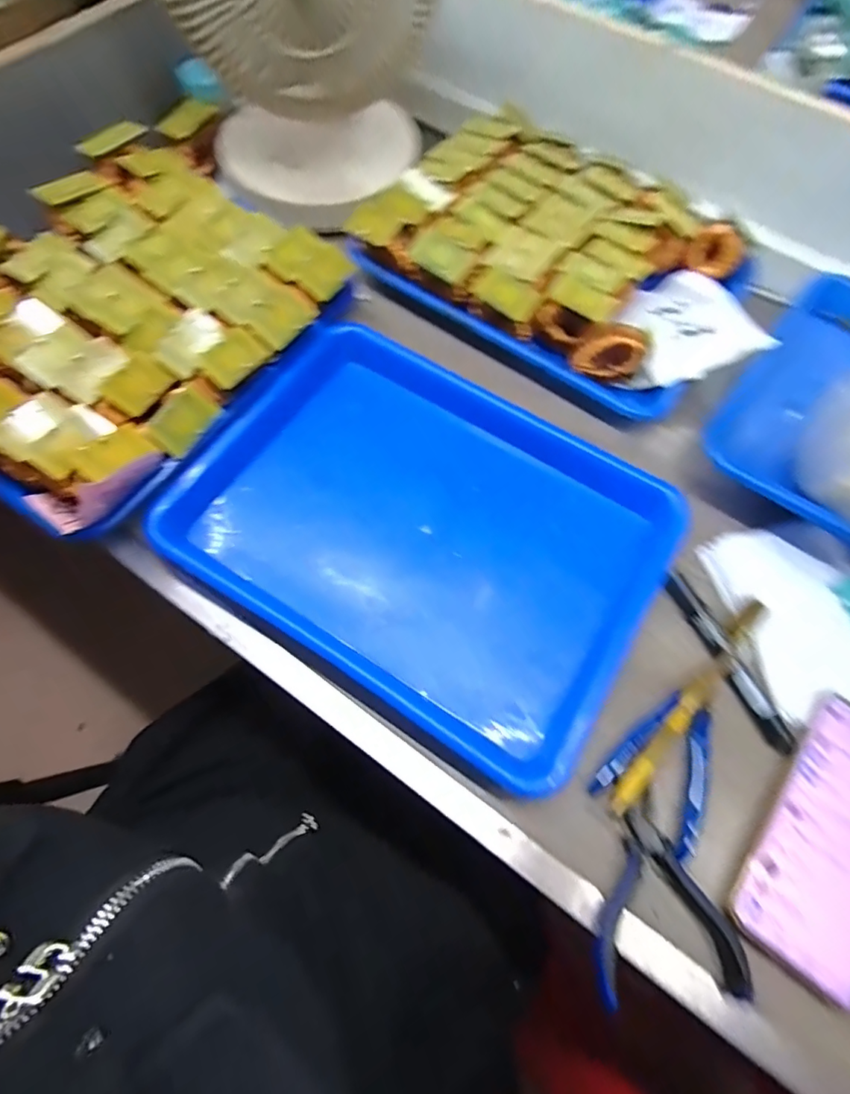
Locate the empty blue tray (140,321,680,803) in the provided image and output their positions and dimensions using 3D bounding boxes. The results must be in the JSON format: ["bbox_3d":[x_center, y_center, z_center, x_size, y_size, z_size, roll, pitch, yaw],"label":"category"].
[{"bbox_3d":[-0.001,-0.013,0.395,0.336,0.040,0.259,30,69,10],"label":"empty blue tray"}]

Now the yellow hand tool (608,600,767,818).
[{"bbox_3d":[0.176,0.104,0.342,0.014,0.015,0.176,42,71,14],"label":"yellow hand tool"}]

